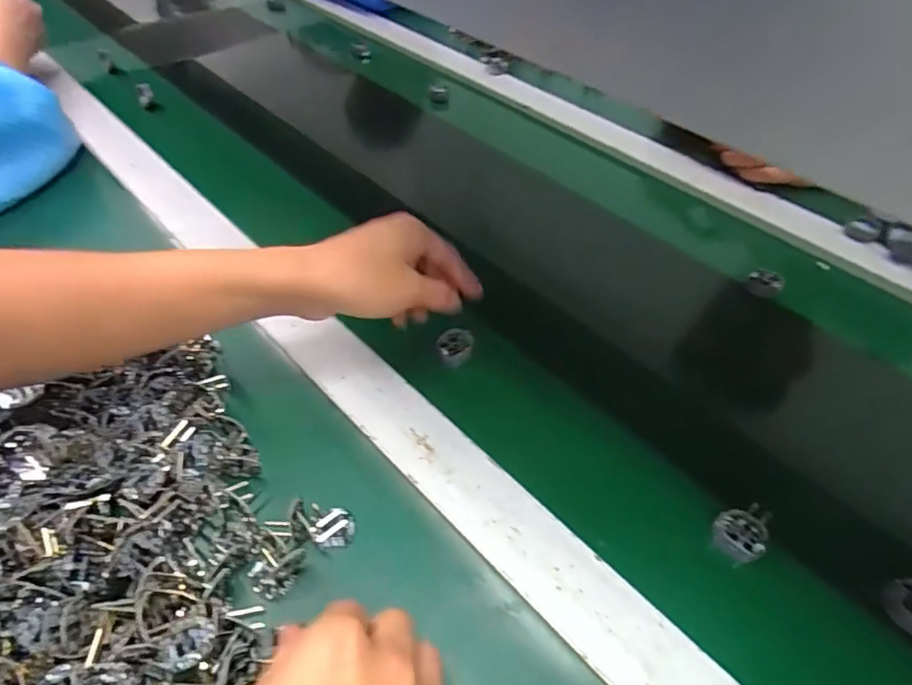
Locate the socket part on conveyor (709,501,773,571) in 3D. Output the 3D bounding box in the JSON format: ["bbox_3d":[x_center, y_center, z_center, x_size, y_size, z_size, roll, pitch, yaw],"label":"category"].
[{"bbox_3d":[0.174,0.115,0.352,0.029,0.025,0.030,1,46,-1],"label":"socket part on conveyor"}]

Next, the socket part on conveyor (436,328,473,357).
[{"bbox_3d":[0.001,0.001,0.452,0.028,0.010,0.023,-24,52,-23],"label":"socket part on conveyor"}]

